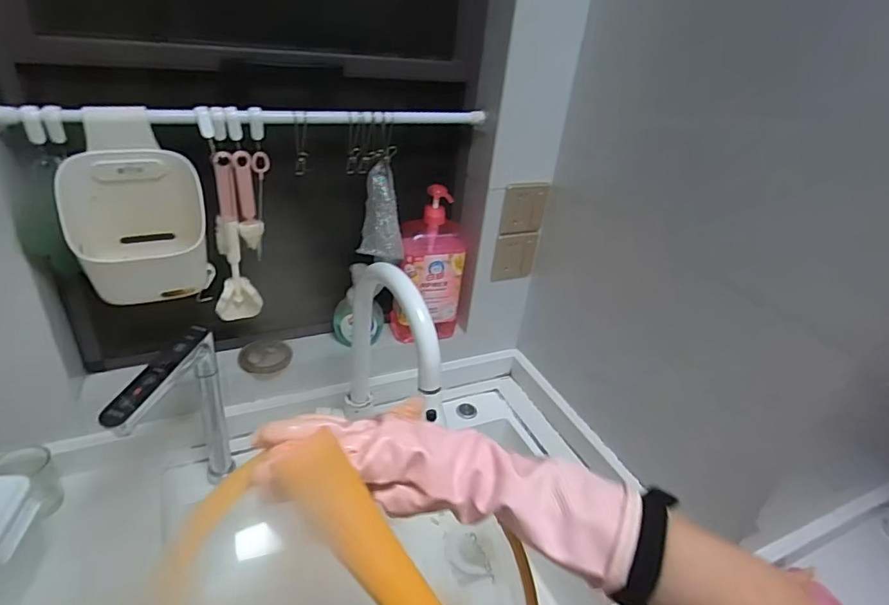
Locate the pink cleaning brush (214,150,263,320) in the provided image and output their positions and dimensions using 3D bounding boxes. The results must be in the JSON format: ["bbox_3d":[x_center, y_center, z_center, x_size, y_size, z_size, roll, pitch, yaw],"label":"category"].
[{"bbox_3d":[-0.307,-0.084,0.734,0.028,0.260,0.057,27,37,29],"label":"pink cleaning brush"}]

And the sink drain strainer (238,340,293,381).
[{"bbox_3d":[-0.299,0.094,0.848,0.078,0.027,0.073,-13,37,-30],"label":"sink drain strainer"}]

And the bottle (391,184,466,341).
[{"bbox_3d":[-0.033,-0.065,0.898,0.135,0.284,0.090,-6,34,-20],"label":"bottle"}]

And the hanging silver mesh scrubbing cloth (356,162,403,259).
[{"bbox_3d":[-0.095,-0.142,0.803,0.065,0.142,0.045,9,32,3],"label":"hanging silver mesh scrubbing cloth"}]

